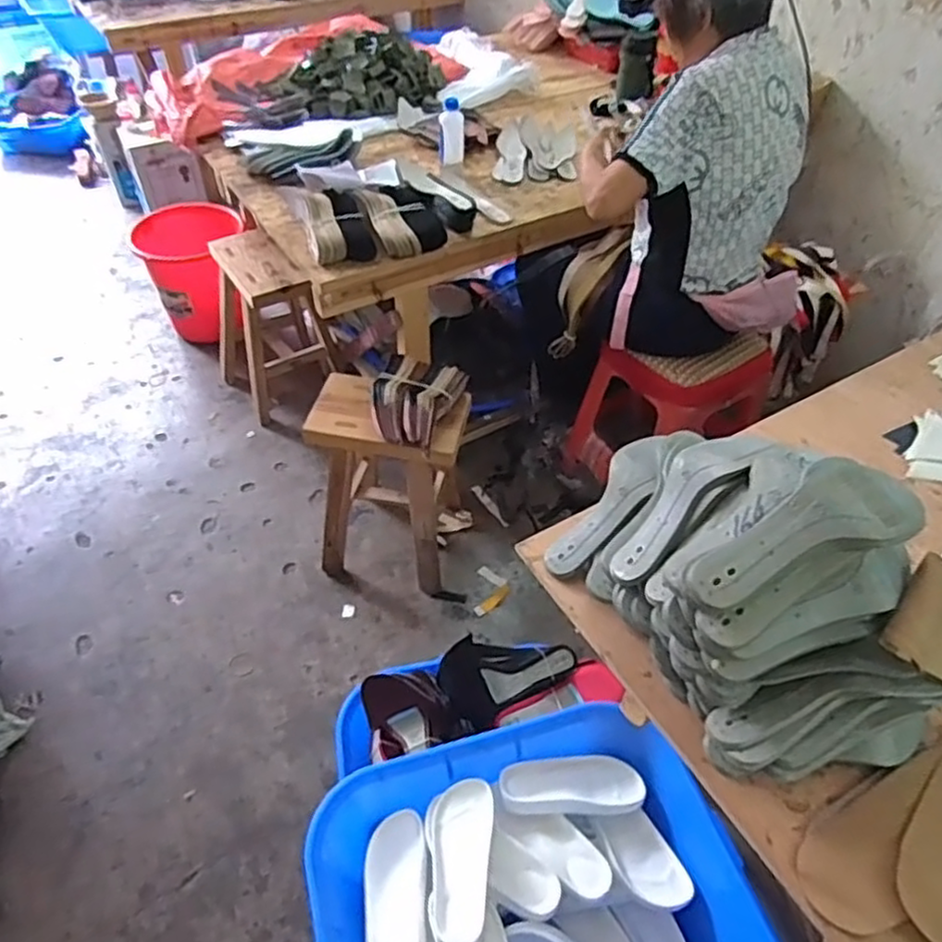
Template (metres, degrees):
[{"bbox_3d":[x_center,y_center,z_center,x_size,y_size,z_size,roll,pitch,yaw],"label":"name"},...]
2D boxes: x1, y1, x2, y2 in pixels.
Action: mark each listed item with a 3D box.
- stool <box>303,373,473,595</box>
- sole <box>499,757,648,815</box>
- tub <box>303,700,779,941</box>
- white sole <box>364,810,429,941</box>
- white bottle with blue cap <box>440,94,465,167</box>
[{"bbox_3d":[-0.179,0.026,1.621,0.325,0.456,0.303,9,48,6],"label":"stool"},{"bbox_3d":[0.164,0.514,1.130,0.227,0.021,0.083,0,47,-1],"label":"sole"},{"bbox_3d":[0.093,0.644,1.012,0.598,0.156,0.506,-10,49,-11],"label":"tub"},{"bbox_3d":[-0.111,0.634,1.024,0.093,0.028,0.232,-2,48,-4],"label":"white sole"},{"bbox_3d":[-0.045,-0.800,1.633,0.056,0.154,0.038,4,47,2],"label":"white bottle with blue cap"}]

